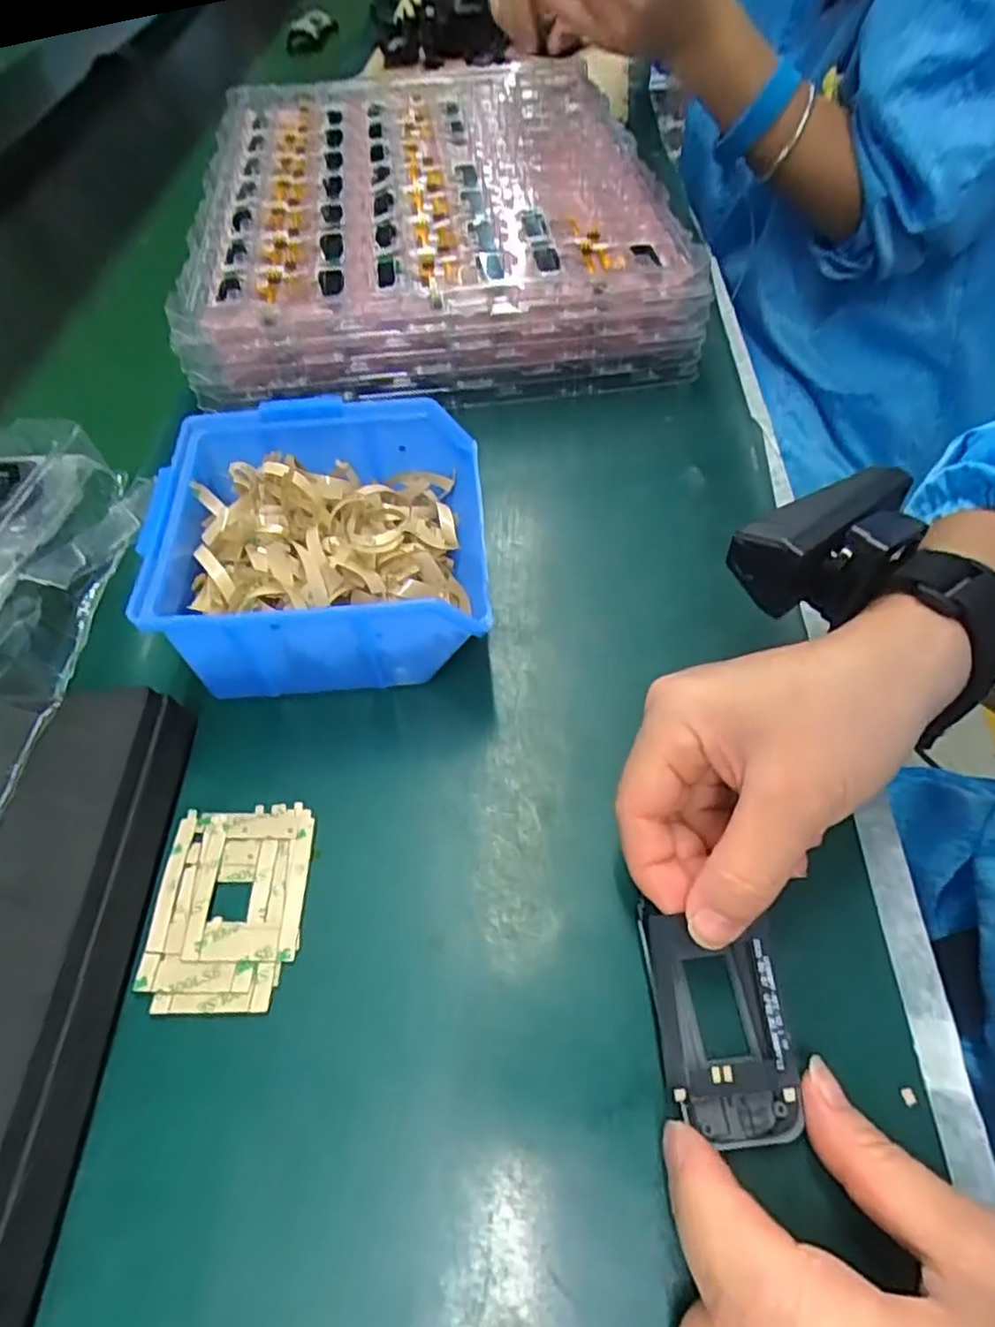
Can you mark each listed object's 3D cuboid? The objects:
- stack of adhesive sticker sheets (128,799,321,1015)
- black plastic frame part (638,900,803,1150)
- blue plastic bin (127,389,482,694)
[{"bbox_3d":[-0.097,0.087,0.247,0.052,0.005,0.071,-2,55,1],"label":"stack of adhesive sticker sheets"},{"bbox_3d":[0.070,0.114,0.218,0.043,0.011,0.065,-14,61,26],"label":"black plastic frame part"},{"bbox_3d":[-0.072,-0.048,0.300,0.132,0.068,0.124,-3,56,-1],"label":"blue plastic bin"}]

